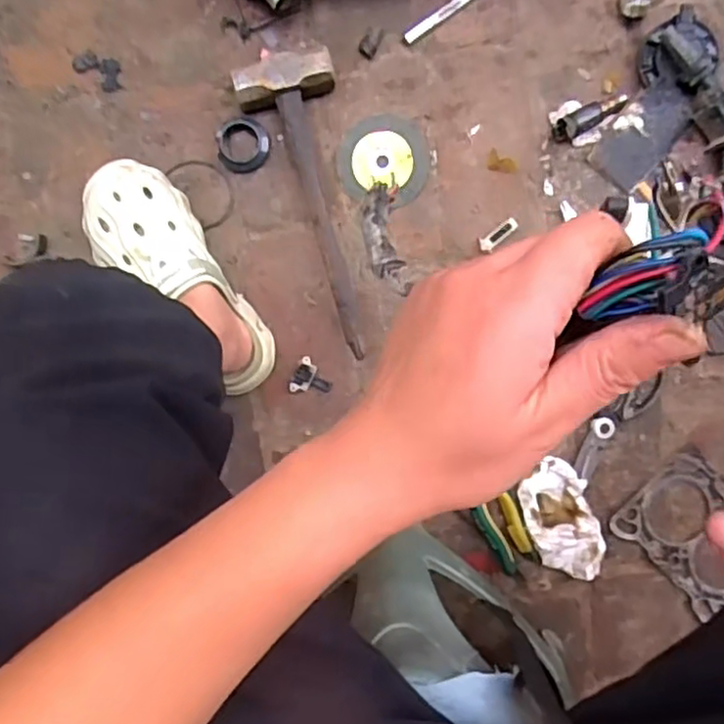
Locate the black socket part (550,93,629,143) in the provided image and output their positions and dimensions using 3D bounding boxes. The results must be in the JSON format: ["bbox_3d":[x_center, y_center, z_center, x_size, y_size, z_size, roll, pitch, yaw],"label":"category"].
[{"bbox_3d":[0.246,-0.265,0.734,0.083,0.023,0.024,-27,95,2],"label":"black socket part"}]

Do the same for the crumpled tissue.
[{"bbox_3d":[0.232,0.187,0.783,0.075,0.030,0.140,-22,95,1],"label":"crumpled tissue"}]

